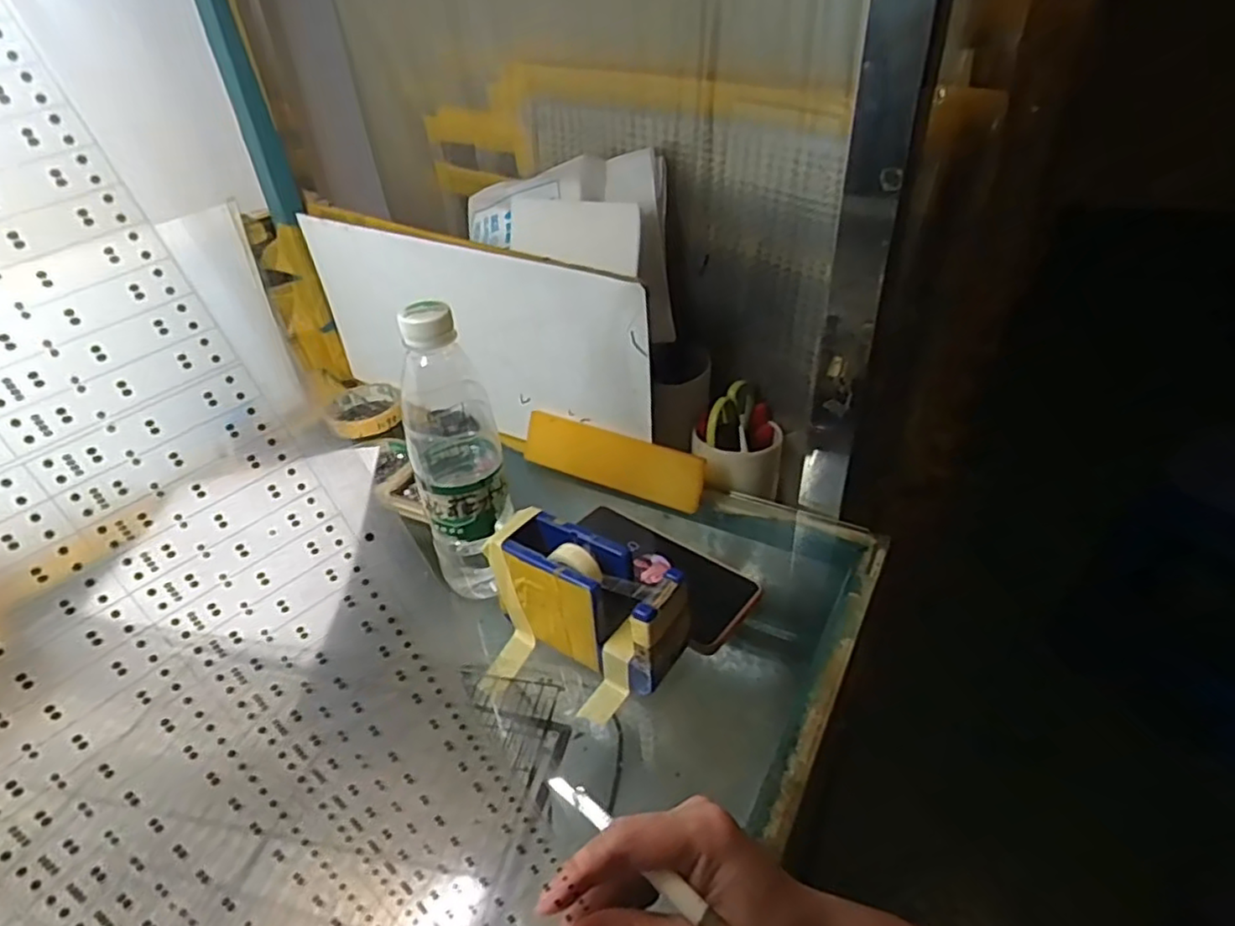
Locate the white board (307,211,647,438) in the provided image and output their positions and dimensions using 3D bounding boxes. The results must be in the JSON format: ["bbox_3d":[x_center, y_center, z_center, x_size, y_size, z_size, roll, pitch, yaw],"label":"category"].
[{"bbox_3d":[-0.150,-0.128,0.653,0.415,0.175,0.014,16,40,27],"label":"white board"}]

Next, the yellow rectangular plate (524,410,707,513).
[{"bbox_3d":[-0.008,-0.004,0.623,0.190,0.051,0.006,17,9,26],"label":"yellow rectangular plate"}]

